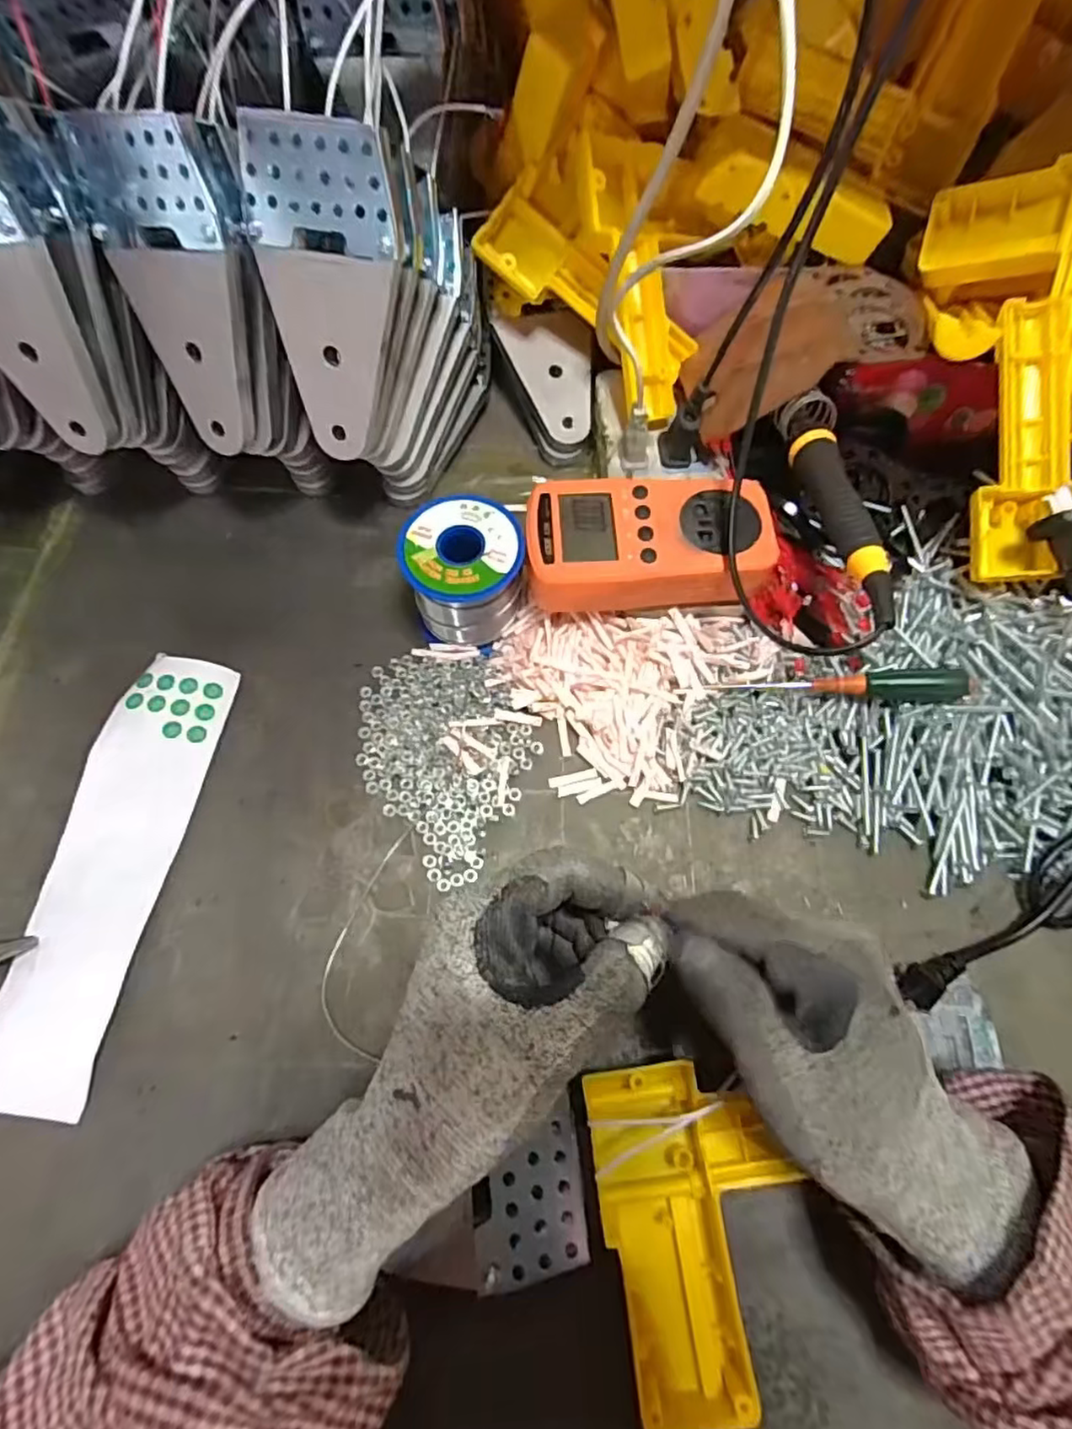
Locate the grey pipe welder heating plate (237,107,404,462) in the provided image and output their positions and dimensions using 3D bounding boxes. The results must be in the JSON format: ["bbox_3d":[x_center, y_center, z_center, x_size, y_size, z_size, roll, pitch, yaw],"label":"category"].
[{"bbox_3d":[-0.098,-0.196,0.305,0.065,0.133,0.014,12,42,4],"label":"grey pipe welder heating plate"}]

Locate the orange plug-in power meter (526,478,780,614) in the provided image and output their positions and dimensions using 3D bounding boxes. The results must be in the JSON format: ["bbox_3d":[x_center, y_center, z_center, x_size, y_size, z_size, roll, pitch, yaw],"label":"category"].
[{"bbox_3d":[0.060,-0.091,0.338,0.127,0.024,0.069,0,67,-1],"label":"orange plug-in power meter"}]

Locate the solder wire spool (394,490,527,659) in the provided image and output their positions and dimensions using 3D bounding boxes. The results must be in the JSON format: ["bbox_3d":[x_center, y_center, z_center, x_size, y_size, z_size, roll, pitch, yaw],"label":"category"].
[{"bbox_3d":[-0.039,-0.077,0.358,0.063,0.062,0.059,3,67,0],"label":"solder wire spool"}]

